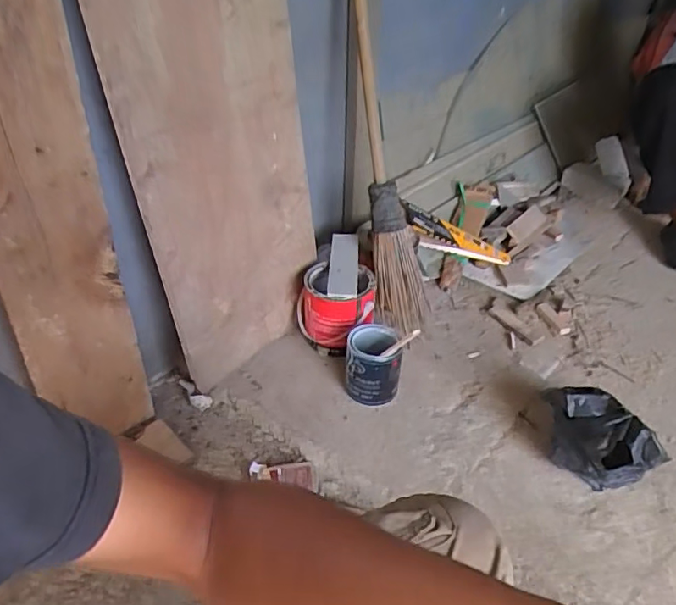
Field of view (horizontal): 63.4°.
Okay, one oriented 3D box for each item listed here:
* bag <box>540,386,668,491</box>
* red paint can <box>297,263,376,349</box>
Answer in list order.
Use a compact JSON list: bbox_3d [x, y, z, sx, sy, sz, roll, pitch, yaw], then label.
[{"bbox_3d":[0.433,0.238,0.923,0.192,0.150,0.108,23,41,26],"label":"bag"},{"bbox_3d":[0.008,0.016,1.190,0.173,0.146,0.151,23,41,26],"label":"red paint can"}]

